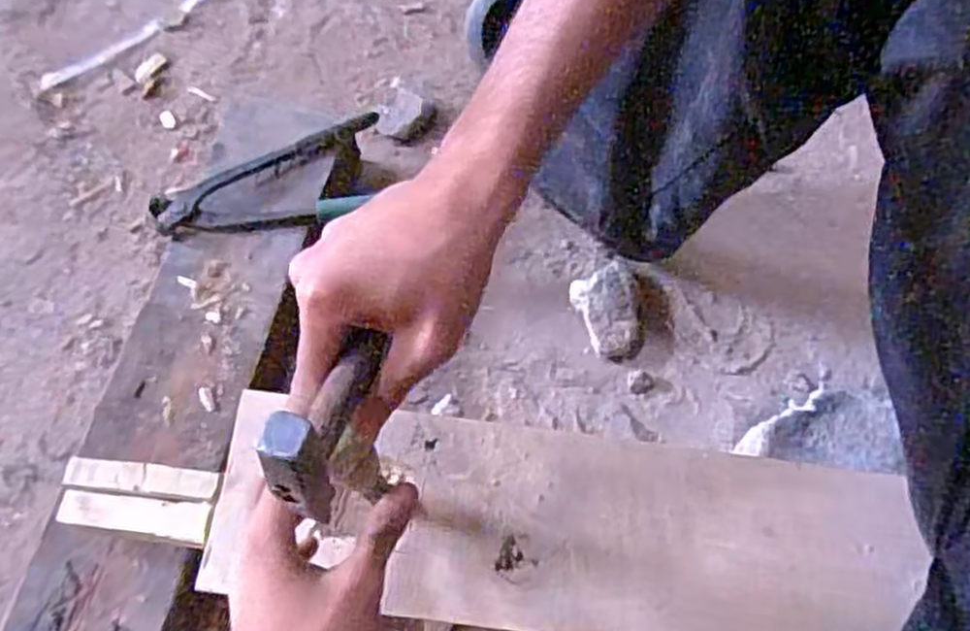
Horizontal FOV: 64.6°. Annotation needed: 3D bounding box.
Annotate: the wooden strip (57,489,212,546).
[{"bbox_3d":[-0.238,0.136,0.521,0.100,0.008,0.026,7,69,2],"label":"wooden strip"}]

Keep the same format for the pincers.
[{"bbox_3d":[-0.176,-0.106,0.685,0.219,0.031,0.100,-29,72,-11],"label":"pincers"}]

